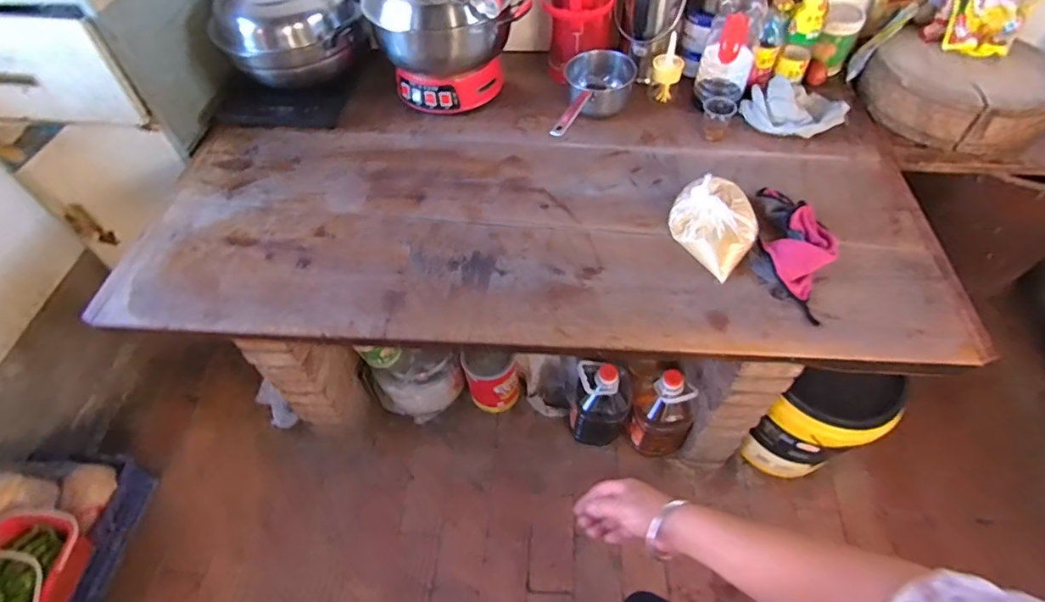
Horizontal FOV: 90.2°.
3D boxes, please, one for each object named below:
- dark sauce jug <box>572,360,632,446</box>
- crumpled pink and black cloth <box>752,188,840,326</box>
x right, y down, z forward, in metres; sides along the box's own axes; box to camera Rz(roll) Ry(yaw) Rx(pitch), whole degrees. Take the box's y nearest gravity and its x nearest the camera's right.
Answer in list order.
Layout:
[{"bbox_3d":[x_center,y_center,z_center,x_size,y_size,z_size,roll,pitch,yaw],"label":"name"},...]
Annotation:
[{"bbox_3d":[0.219,0.268,1.422,0.147,0.318,0.135,5,54,5],"label":"dark sauce jug"},{"bbox_3d":[0.509,-0.110,0.968,0.144,0.057,0.316,14,56,11],"label":"crumpled pink and black cloth"}]

